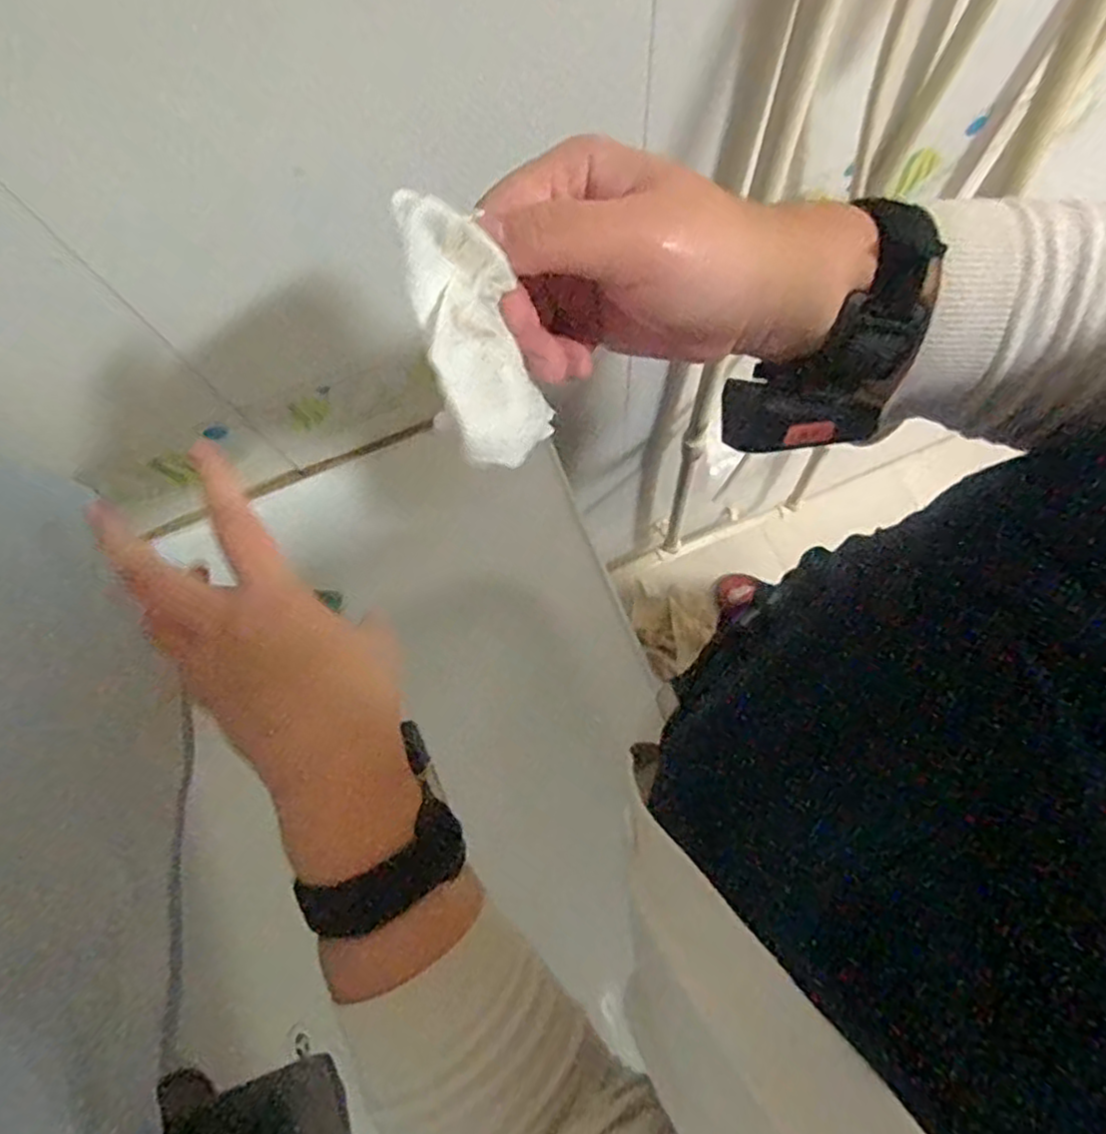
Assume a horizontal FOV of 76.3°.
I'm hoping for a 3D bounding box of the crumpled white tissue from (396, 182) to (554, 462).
[{"bbox_3d":[-0.024,-0.073,0.226,0.012,0.087,0.043,4,43,39],"label":"crumpled white tissue"}]

